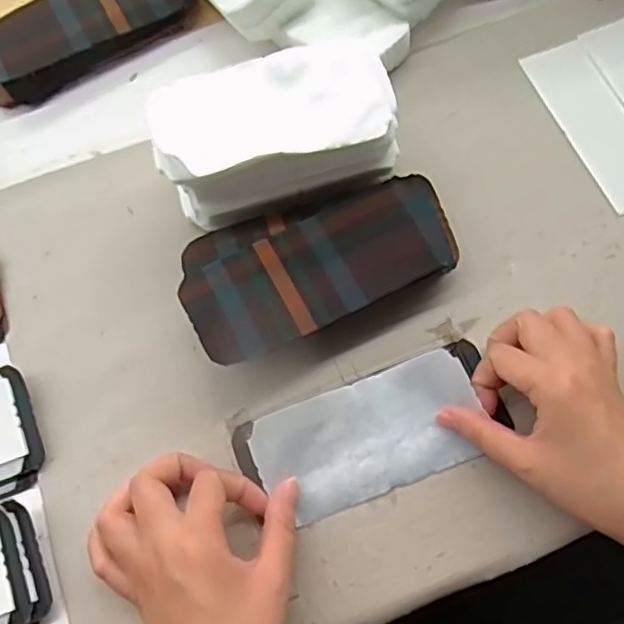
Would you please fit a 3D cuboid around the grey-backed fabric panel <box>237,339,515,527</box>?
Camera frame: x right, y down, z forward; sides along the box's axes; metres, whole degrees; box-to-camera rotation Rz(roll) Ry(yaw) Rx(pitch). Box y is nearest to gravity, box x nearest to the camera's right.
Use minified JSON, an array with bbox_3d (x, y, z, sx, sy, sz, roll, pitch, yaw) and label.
[{"bbox_3d":[0.042,0.072,0.373,0.154,0.022,0.069,-20,71,-5],"label":"grey-backed fabric panel"}]

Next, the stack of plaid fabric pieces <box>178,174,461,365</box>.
[{"bbox_3d":[0.005,-0.032,0.405,0.175,0.037,0.089,-23,71,-6],"label":"stack of plaid fabric pieces"}]

